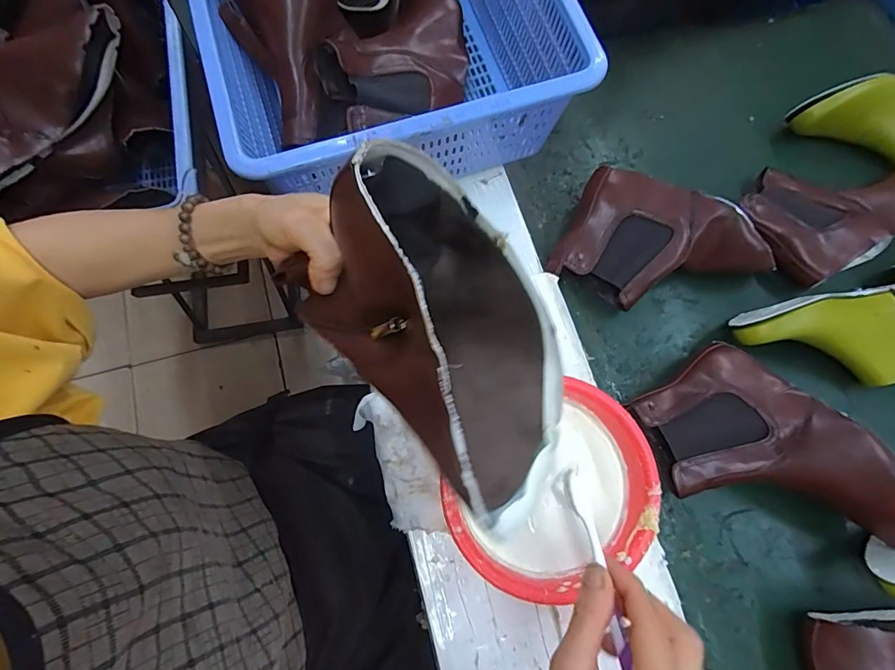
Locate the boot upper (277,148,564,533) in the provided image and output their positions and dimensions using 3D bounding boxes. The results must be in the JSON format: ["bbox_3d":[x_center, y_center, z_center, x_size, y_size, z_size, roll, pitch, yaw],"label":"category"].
[{"bbox_3d":[-0.005,-0.002,0.280,0.116,0.125,0.234,-35,77,-10],"label":"boot upper"}]

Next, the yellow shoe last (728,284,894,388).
[{"bbox_3d":[0.457,0.007,0.515,0.242,0.074,0.117,-9,74,-5],"label":"yellow shoe last"}]

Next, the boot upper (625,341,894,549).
[{"bbox_3d":[0.328,0.137,0.452,0.149,0.113,0.241,-32,77,-11],"label":"boot upper"}]

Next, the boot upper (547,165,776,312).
[{"bbox_3d":[0.260,-0.098,0.541,0.228,0.080,0.140,26,74,6],"label":"boot upper"}]

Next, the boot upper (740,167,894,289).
[{"bbox_3d":[0.520,-0.175,0.581,0.267,0.065,0.161,-24,76,-9],"label":"boot upper"}]

